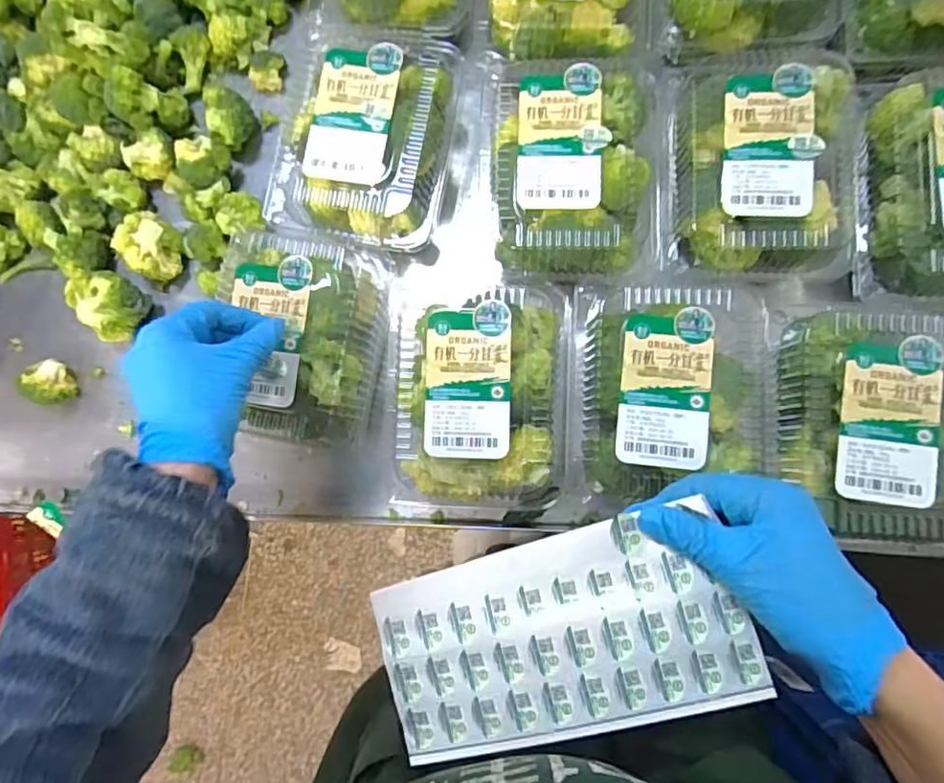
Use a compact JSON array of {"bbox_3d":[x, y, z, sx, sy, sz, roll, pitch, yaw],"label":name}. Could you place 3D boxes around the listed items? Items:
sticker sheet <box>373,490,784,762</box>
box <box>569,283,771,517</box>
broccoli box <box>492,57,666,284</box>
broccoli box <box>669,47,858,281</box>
[{"bbox_3d":[0.049,0.140,0.352,0.201,0.016,0.107,-16,83,4],"label":"sticker sheet"},{"bbox_3d":[0.147,0.002,0.458,0.143,0.079,0.177,1,85,6],"label":"box"},{"bbox_3d":[0.082,-0.170,0.471,0.141,0.058,0.167,0,84,5],"label":"broccoli box"},{"bbox_3d":[0.224,-0.172,0.468,0.131,0.076,0.156,2,85,6],"label":"broccoli box"}]

